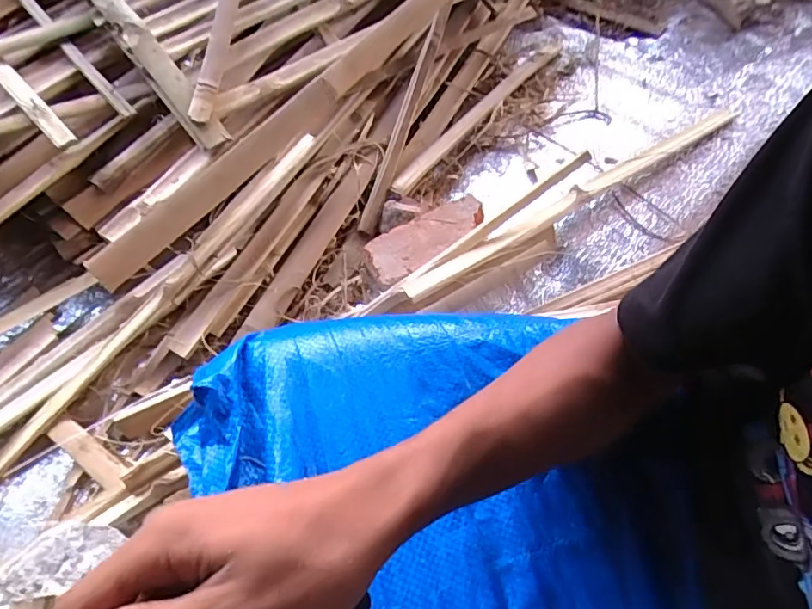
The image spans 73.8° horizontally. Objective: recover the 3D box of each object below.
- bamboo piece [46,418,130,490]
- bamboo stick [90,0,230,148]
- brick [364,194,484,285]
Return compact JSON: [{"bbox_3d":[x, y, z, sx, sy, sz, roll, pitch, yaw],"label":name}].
[{"bbox_3d":[-0.334,0.158,0.571,0.111,0.010,0.026,31,65,16],"label":"bamboo piece"},{"bbox_3d":[-0.355,-0.359,0.645,0.033,0.023,0.444,-37,84,-18],"label":"bamboo stick"},{"bbox_3d":[0.026,-0.074,0.657,0.150,0.046,0.073,-25,64,-13],"label":"brick"}]

